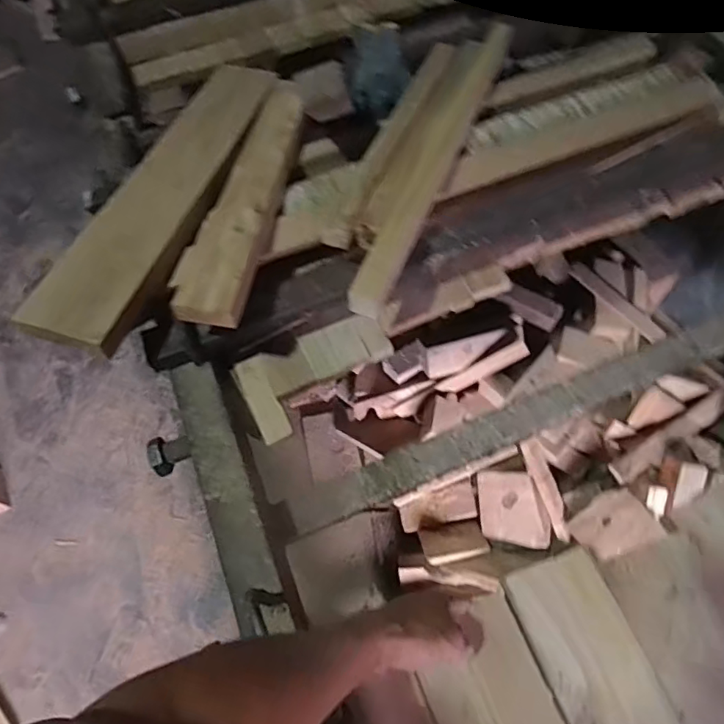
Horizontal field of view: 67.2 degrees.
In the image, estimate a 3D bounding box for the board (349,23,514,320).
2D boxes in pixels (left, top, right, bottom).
[{"bbox_3d":[0.104,-0.273,0.717,0.034,0.045,0.522,20,65,13],"label":"board"}]

